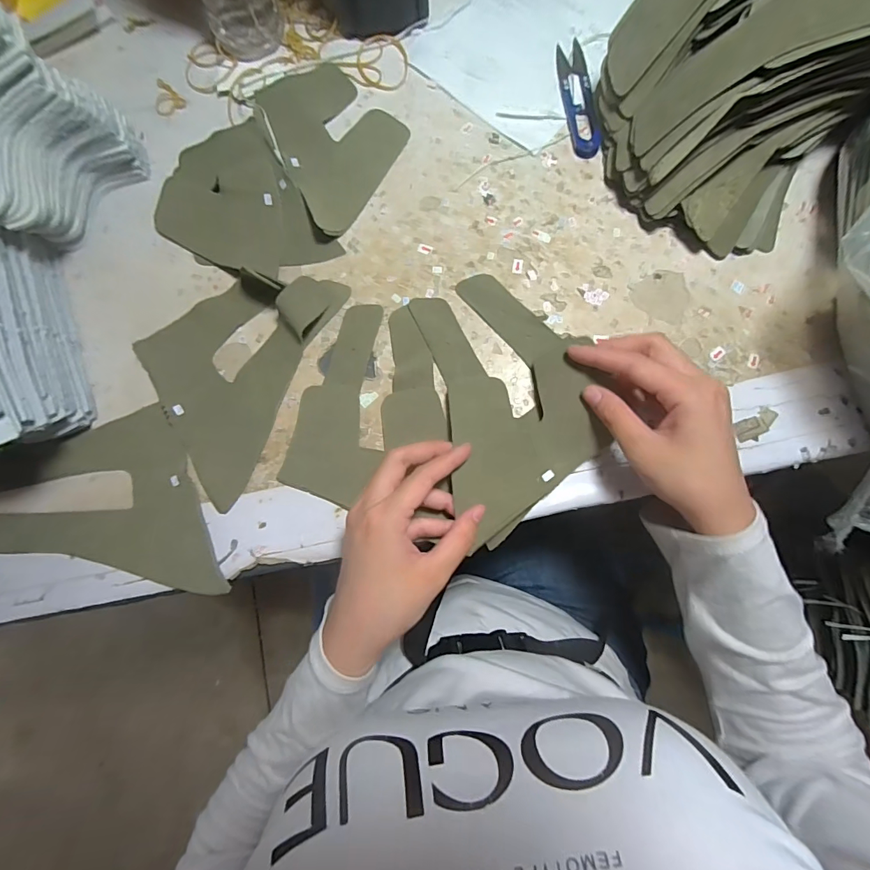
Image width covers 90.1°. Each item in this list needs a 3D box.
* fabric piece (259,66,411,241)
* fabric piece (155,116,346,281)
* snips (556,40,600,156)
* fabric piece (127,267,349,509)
[{"bbox_3d":[-0.091,-0.241,0.354,0.130,0.009,0.105,43,87,8],"label":"fabric piece"},{"bbox_3d":[-0.162,-0.180,0.346,0.109,0.016,0.146,-33,82,-1],"label":"fabric piece"},{"bbox_3d":[0.114,-0.271,0.347,0.024,0.006,0.101,-6,82,3],"label":"snips"},{"bbox_3d":[-0.162,-0.058,0.326,0.125,0.023,0.180,30,85,7],"label":"fabric piece"}]

